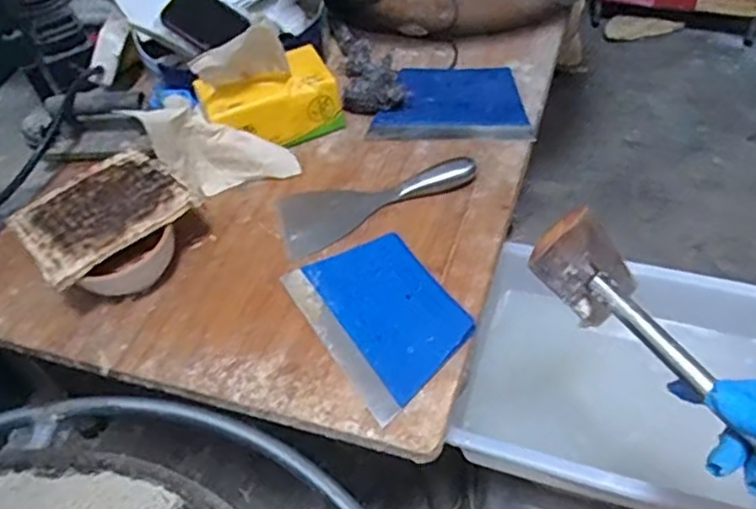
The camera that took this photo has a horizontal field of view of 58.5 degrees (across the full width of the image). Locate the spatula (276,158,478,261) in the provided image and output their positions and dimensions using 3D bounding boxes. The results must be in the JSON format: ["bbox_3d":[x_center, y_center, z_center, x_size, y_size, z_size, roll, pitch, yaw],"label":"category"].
[{"bbox_3d":[0.001,-0.062,0.728,0.215,0.022,0.085,-18,49,-6],"label":"spatula"}]

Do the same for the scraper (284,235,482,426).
[{"bbox_3d":[0.003,0.053,0.638,0.121,0.021,0.181,-29,51,-15],"label":"scraper"}]

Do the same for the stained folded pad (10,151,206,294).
[{"bbox_3d":[-0.278,-0.045,0.680,0.155,0.013,0.123,-35,53,-20],"label":"stained folded pad"}]

